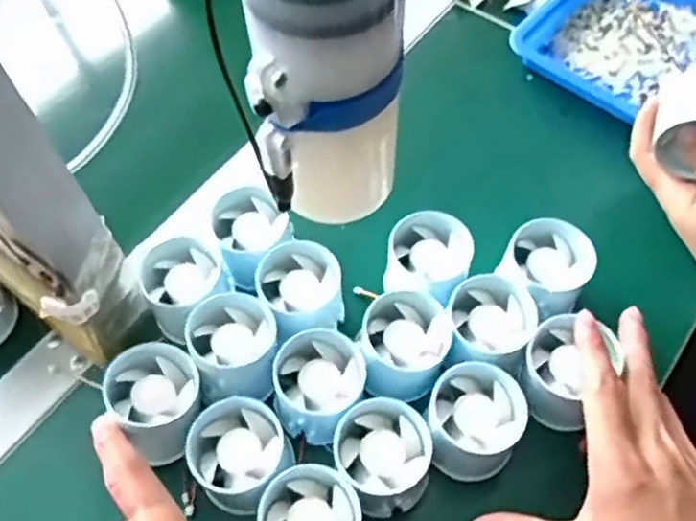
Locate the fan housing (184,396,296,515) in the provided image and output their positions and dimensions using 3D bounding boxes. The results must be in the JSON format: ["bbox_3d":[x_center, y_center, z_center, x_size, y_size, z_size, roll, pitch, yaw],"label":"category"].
[{"bbox_3d":[-0.058,0.109,0.377,0.051,0.048,0.050,-1,59,2],"label":"fan housing"}]

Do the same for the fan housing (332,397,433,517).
[{"bbox_3d":[0.020,0.112,0.380,0.051,0.046,0.053,-1,59,2],"label":"fan housing"}]

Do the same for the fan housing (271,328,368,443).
[{"bbox_3d":[-0.016,0.074,0.394,0.053,0.041,0.052,-1,59,2],"label":"fan housing"}]

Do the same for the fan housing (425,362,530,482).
[{"bbox_3d":[0.071,0.093,0.385,0.053,0.052,0.052,-1,59,2],"label":"fan housing"}]

